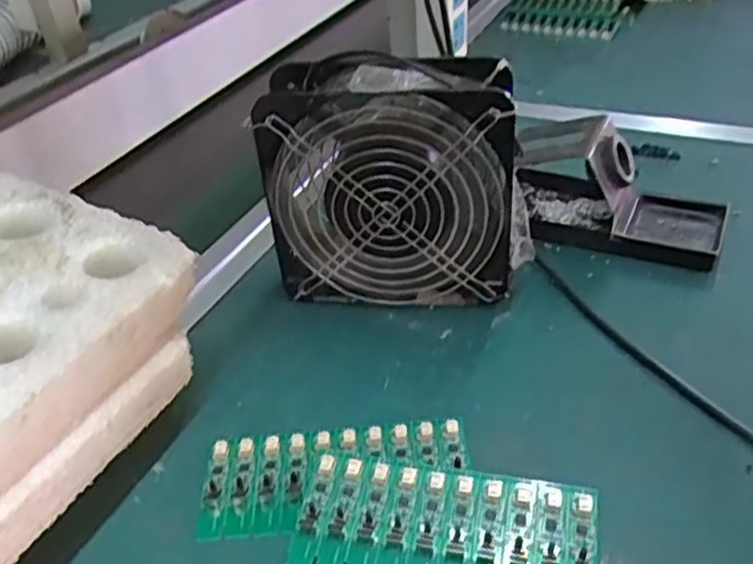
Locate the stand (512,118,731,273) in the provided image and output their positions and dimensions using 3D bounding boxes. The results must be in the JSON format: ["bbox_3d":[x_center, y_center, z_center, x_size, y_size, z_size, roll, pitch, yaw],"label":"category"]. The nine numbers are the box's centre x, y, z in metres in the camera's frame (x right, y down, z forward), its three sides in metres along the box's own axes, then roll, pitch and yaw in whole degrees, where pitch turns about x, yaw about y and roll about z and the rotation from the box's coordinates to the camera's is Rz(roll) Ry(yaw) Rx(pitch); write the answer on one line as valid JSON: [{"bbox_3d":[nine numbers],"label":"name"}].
[{"bbox_3d":[0.172,-0.071,0.509,0.150,0.075,0.079,12,40,20],"label":"stand"}]

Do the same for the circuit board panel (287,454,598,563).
[{"bbox_3d":[0.032,0.115,0.333,0.135,0.014,0.059,6,39,12],"label":"circuit board panel"}]

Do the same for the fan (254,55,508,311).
[{"bbox_3d":[0.009,-0.062,0.449,0.148,0.155,0.059,2,38,7],"label":"fan"}]

